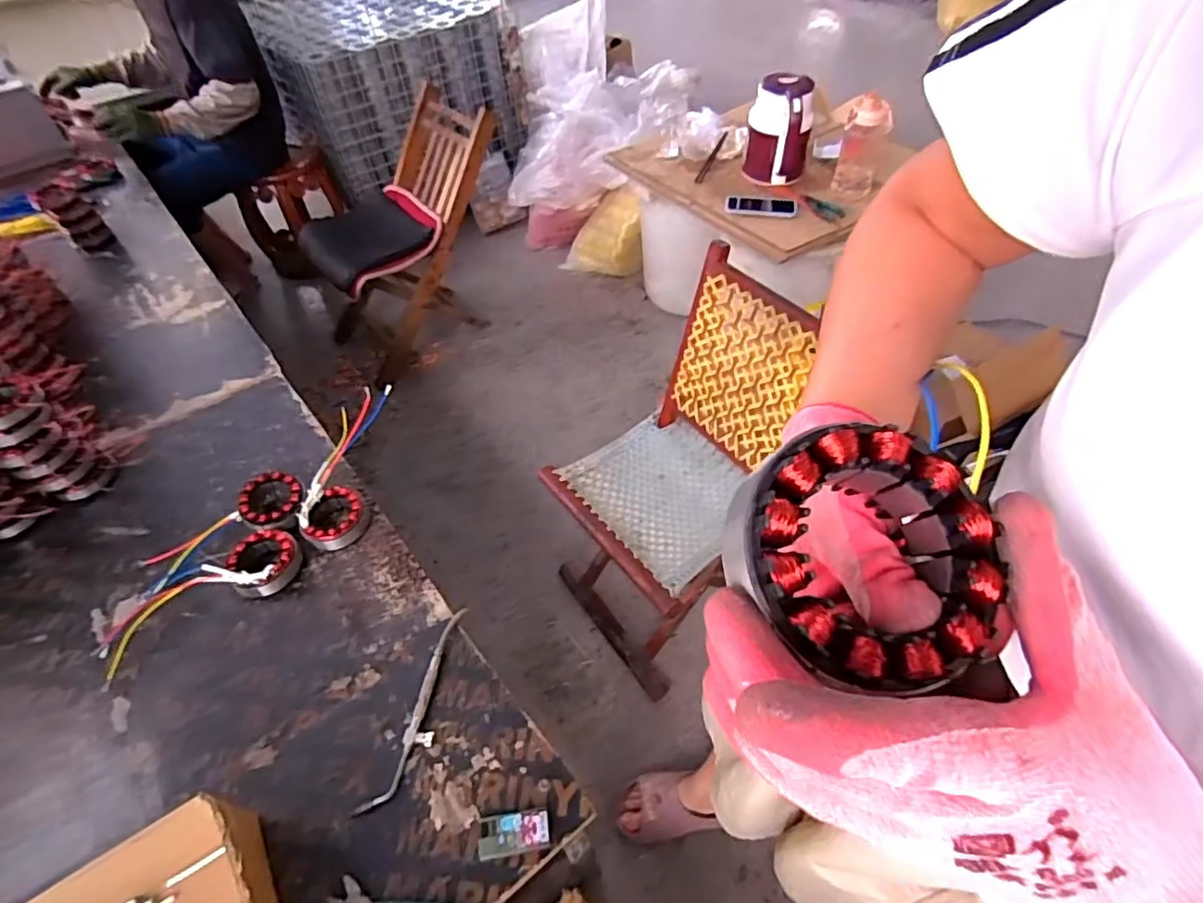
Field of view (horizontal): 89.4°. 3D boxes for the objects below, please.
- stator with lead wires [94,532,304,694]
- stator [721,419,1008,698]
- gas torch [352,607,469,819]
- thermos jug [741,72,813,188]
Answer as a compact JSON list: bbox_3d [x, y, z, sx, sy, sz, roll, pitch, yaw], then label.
[{"bbox_3d":[-0.514,0.181,0.778,0.250,0.046,0.104,-28,52,-19],"label":"stator with lead wires"},{"bbox_3d":[0.086,0.036,0.207,0.085,0.033,0.082,2,71,-7],"label":"stator"},{"bbox_3d":[-0.195,0.281,0.682,0.045,0.011,0.233,11,51,14],"label":"gas torch"},{"bbox_3d":[0.437,-0.791,1.507,0.156,0.226,0.136,11,51,14],"label":"thermos jug"}]

